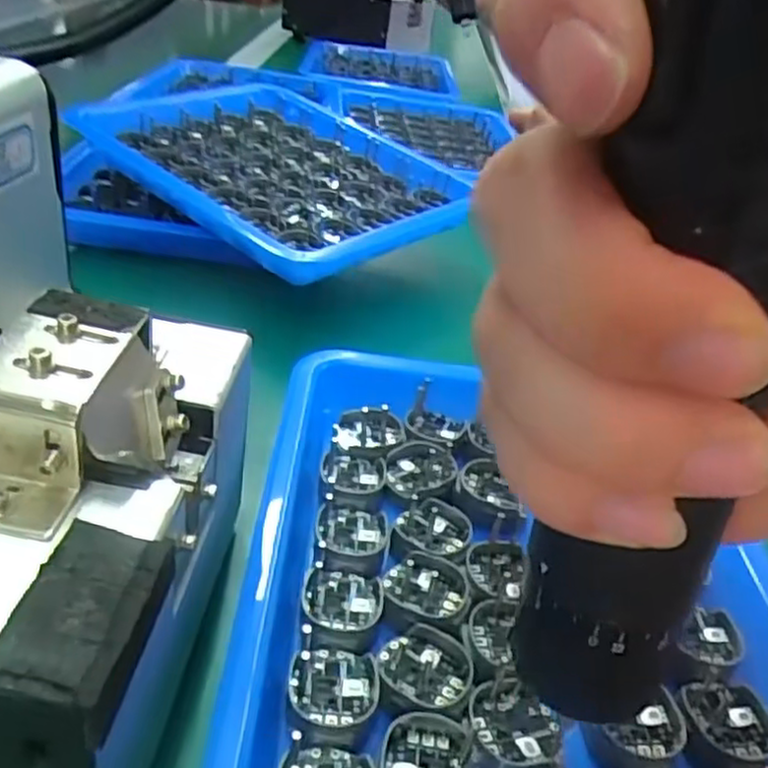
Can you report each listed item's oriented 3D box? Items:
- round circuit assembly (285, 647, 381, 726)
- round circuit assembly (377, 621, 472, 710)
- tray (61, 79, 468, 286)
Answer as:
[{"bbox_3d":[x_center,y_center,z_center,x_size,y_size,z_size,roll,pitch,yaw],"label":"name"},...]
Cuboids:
[{"bbox_3d":[-0.014,0.083,0.205,0.025,0.004,0.023,6,32,-4],"label":"round circuit assembly"},{"bbox_3d":[0.012,0.082,0.214,0.027,0.005,0.024,6,32,-3],"label":"round circuit assembly"},{"bbox_3d":[-0.071,-0.137,0.456,0.240,0.033,0.162,31,39,31],"label":"tray"}]

